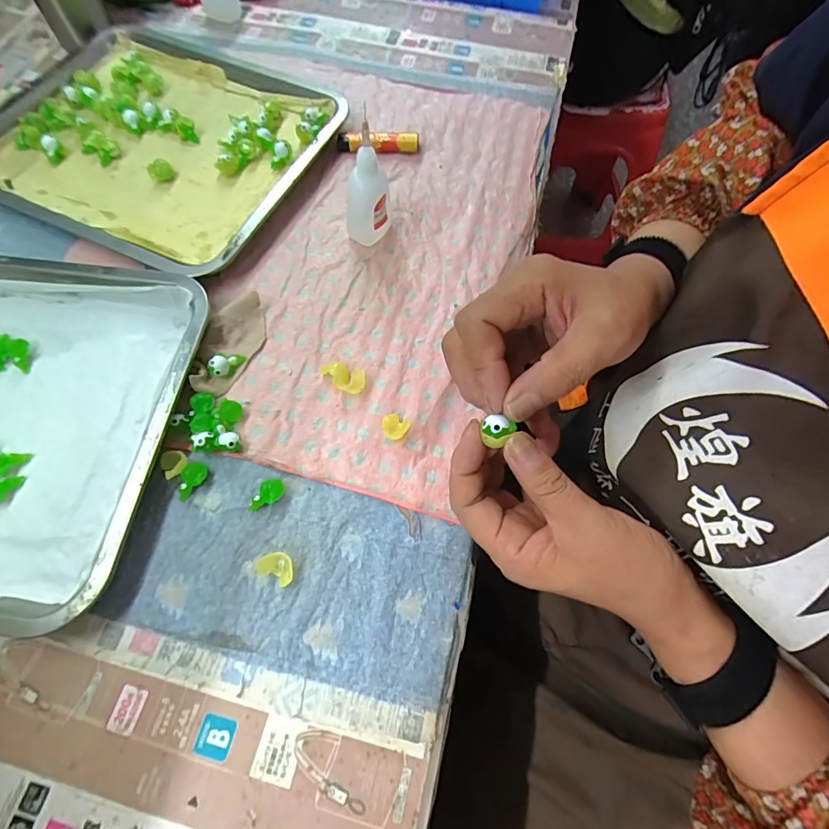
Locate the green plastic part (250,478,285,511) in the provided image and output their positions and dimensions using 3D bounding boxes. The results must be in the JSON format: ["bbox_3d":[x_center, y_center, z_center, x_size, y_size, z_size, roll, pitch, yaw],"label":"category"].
[{"bbox_3d":[-0.101,0.054,0.299,0.026,0.012,0.016,-16,69,-8],"label":"green plastic part"}]

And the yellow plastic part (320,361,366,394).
[{"bbox_3d":[-0.055,-0.029,0.340,0.037,0.009,0.022,25,69,8],"label":"yellow plastic part"}]

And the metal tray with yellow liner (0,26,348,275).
[{"bbox_3d":[-0.251,-0.264,0.416,0.309,0.027,0.244,24,69,8],"label":"metal tray with yellow liner"}]

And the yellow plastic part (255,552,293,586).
[{"bbox_3d":[-0.088,0.098,0.281,0.025,0.010,0.017,24,69,8],"label":"yellow plastic part"}]

